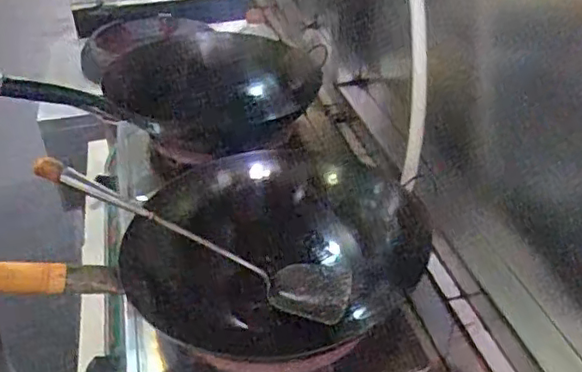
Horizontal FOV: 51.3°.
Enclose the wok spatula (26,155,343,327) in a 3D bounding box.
[{"bbox_3d":[-0.117,0.056,0.720,0.399,0.042,0.075,25,39,1],"label":"wok spatula"}]

